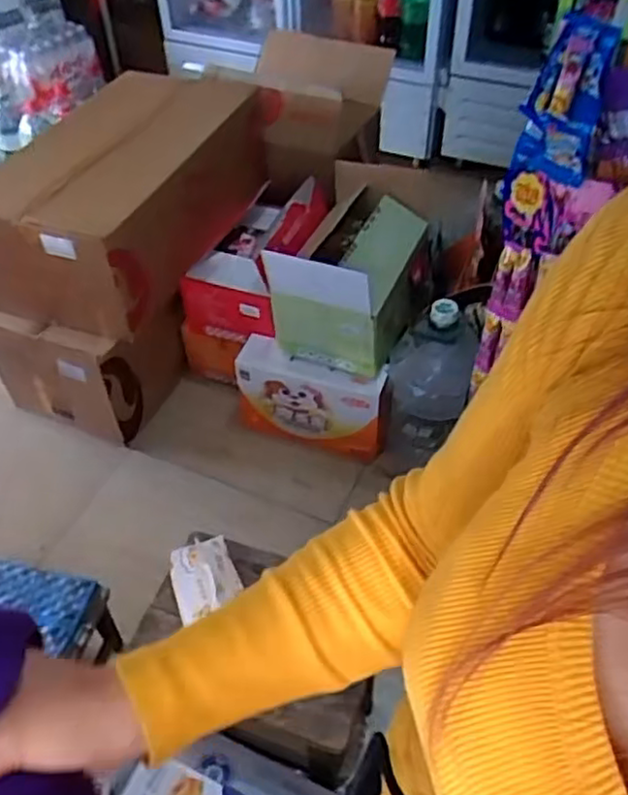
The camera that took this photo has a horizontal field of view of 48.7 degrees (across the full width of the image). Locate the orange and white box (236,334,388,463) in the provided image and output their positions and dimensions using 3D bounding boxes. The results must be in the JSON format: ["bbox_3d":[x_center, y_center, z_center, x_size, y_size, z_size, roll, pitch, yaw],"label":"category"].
[{"bbox_3d":[-0.014,0.018,1.769,0.401,0.269,0.090,19,50,18],"label":"orange and white box"}]

